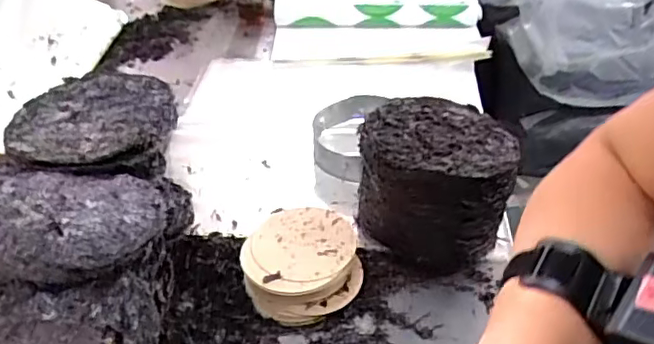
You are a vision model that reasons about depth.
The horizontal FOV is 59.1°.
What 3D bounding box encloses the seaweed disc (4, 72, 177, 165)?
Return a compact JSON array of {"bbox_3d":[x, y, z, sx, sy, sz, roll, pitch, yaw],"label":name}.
[{"bbox_3d":[-0.358,-0.093,0.887,0.230,0.043,0.298,4,31,-7],"label":"seaweed disc"}]

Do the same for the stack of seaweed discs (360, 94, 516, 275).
[{"bbox_3d":[0.152,0.021,0.821,0.192,0.200,0.193,13,42,16],"label":"stack of seaweed discs"}]

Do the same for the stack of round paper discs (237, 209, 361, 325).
[{"bbox_3d":[-0.034,0.123,0.795,0.158,0.068,0.151,-8,40,-8],"label":"stack of round paper discs"}]

